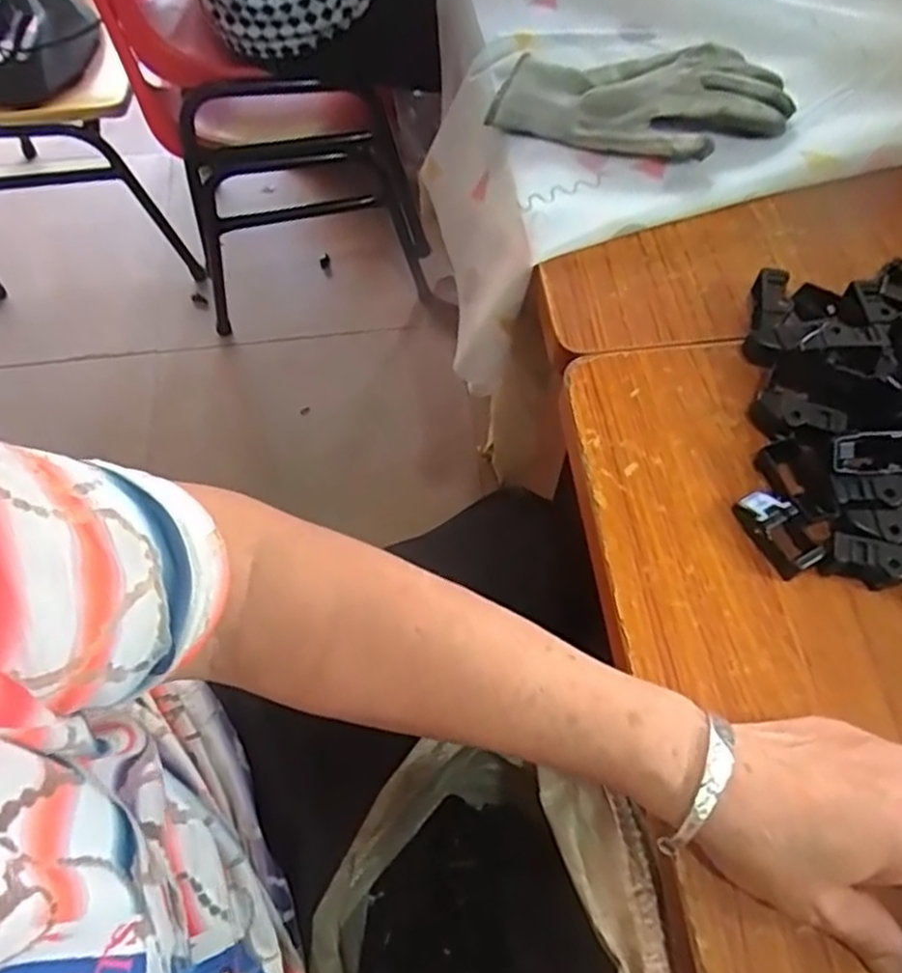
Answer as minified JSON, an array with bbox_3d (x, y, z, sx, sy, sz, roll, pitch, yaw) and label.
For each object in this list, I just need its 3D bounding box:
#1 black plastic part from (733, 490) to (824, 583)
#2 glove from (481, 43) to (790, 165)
[{"bbox_3d":[0.174,0.025,0.388,0.025,0.017,0.047,-17,64,-9],"label":"black plastic part"},{"bbox_3d":[0.141,-0.286,0.535,0.202,0.028,0.113,10,63,5],"label":"glove"}]

